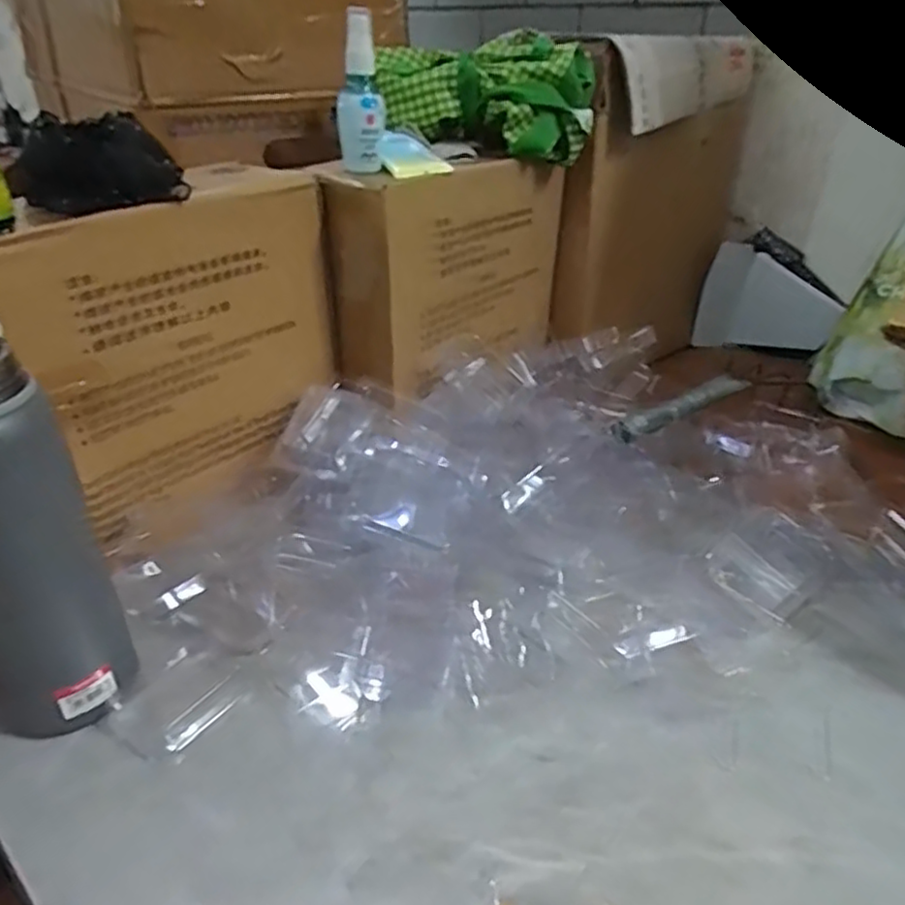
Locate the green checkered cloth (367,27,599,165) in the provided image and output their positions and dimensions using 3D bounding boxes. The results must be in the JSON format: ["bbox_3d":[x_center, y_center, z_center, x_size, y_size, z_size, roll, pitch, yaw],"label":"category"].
[{"bbox_3d":[0.032,-0.345,0.671,0.205,0.094,0.080,7,32,8],"label":"green checkered cloth"}]

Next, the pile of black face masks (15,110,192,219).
[{"bbox_3d":[-0.237,-0.196,0.468,0.094,0.055,0.046,-2,32,-6],"label":"pile of black face masks"}]

